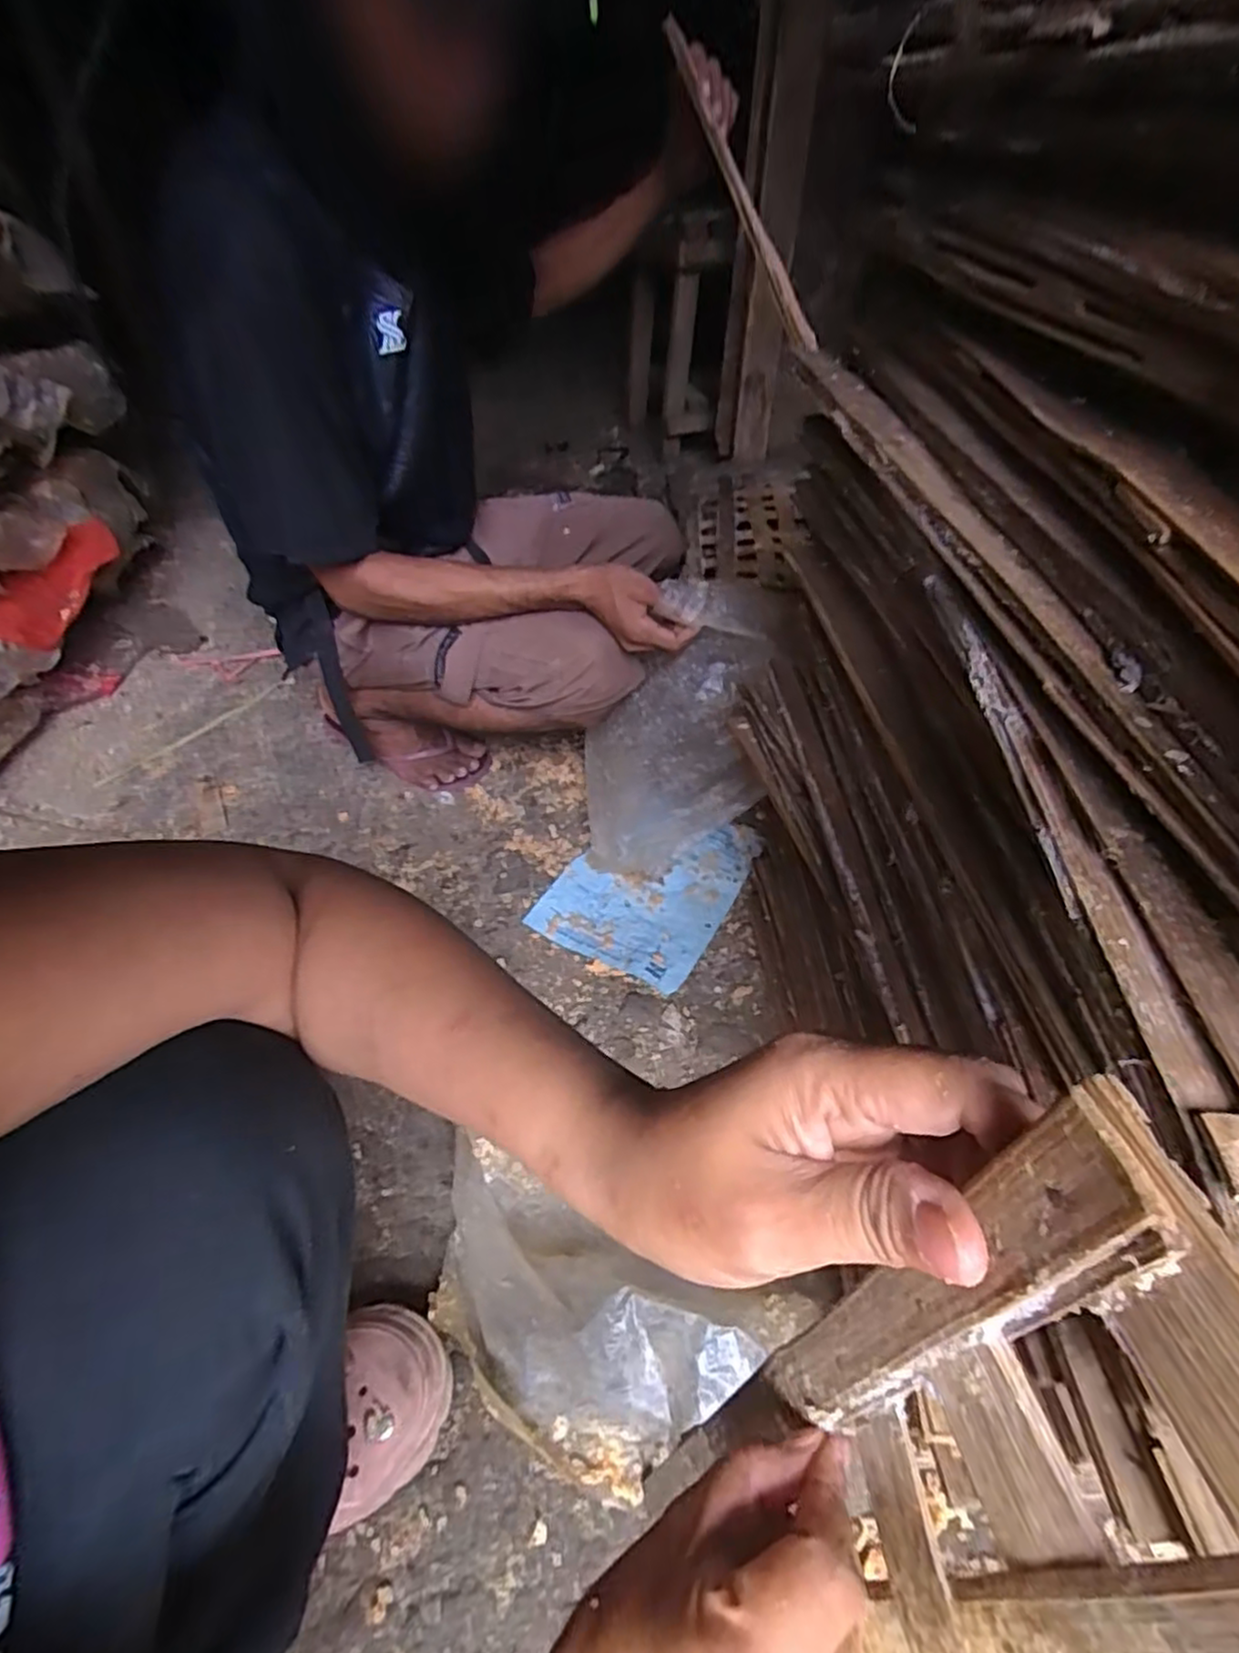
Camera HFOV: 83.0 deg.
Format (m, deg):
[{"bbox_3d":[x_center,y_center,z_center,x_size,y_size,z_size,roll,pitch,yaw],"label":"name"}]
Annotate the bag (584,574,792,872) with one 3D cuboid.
[{"bbox_3d":[0.063,-0.102,0.811,0.198,0.351,0.124,-2,45,-2],"label":"bag"}]

